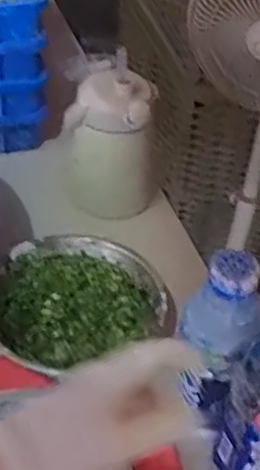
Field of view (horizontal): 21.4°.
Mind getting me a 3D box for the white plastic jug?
[{"bbox_3d":[-0.027,-0.142,0.895,0.118,0.207,0.144,-3,44,-9],"label":"white plastic jug"}]

